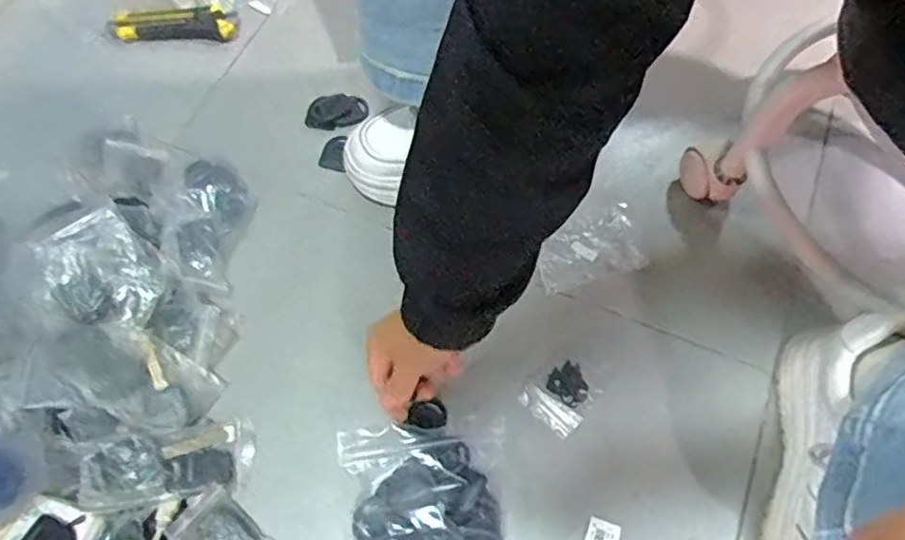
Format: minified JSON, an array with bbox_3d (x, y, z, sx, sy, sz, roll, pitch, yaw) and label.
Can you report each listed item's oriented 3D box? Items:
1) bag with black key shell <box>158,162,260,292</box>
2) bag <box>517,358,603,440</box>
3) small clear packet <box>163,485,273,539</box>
[{"bbox_3d":[-0.219,-0.043,0.568,0.069,0.031,0.126,8,65,4],"label":"bag with black key shell"},{"bbox_3d":[0.090,0.103,0.519,0.056,0.005,0.049,-41,71,-17],"label":"bag"},{"bbox_3d":[-0.171,0.197,0.468,0.062,0.021,0.045,37,71,16],"label":"small clear packet"}]

